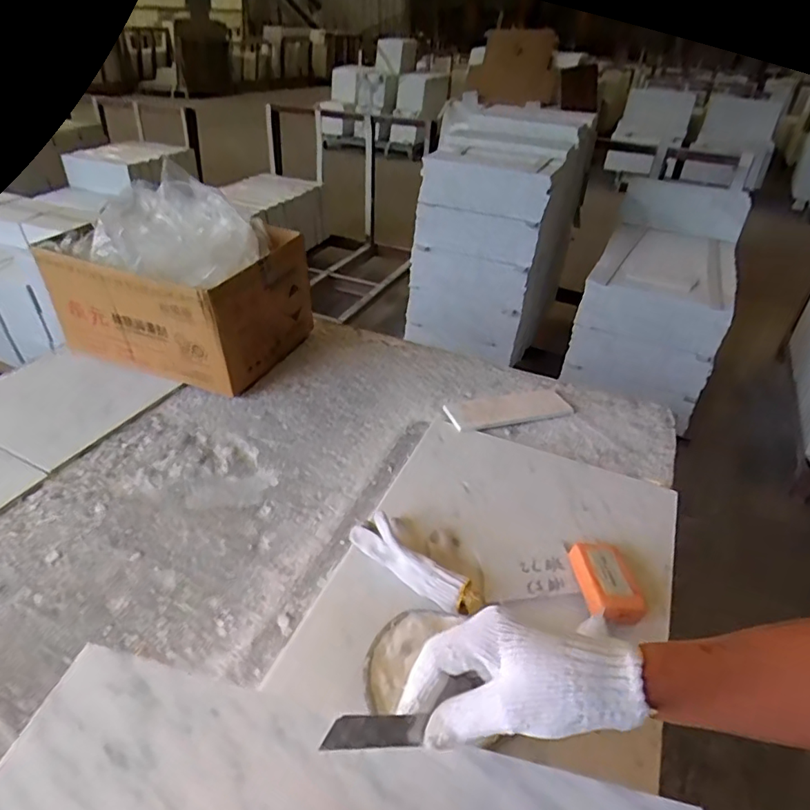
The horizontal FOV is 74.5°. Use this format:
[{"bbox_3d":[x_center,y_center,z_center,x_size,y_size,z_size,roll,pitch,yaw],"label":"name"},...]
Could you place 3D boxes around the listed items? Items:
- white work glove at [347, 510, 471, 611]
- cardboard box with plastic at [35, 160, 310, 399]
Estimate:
[{"bbox_3d":[0.007,0.194,0.668,0.181,0.057,0.047,27,42,29],"label":"white work glove"},{"bbox_3d":[-0.415,-0.239,1.056,0.409,0.279,0.330,15,37,15],"label":"cardboard box with plastic"}]

